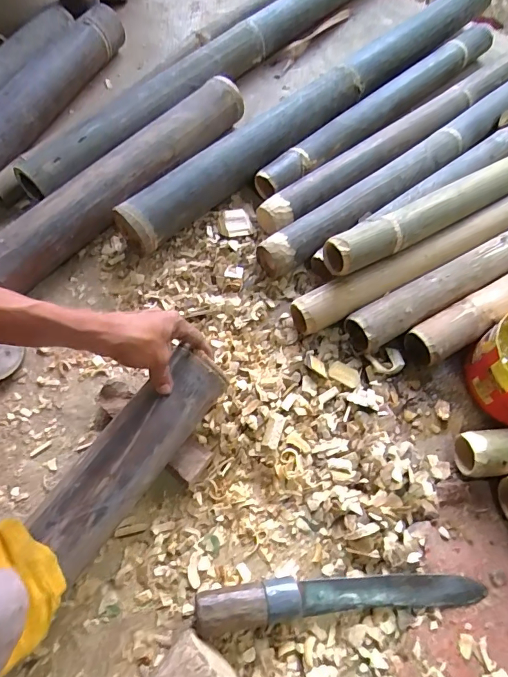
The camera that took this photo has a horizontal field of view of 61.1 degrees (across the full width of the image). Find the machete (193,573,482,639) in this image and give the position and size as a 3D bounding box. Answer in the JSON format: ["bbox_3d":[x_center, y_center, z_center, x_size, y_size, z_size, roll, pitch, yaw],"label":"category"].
[{"bbox_3d":[0.097,0.279,0.465,0.310,0.044,0.046,-5,66,-3],"label":"machete"}]

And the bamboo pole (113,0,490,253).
[{"bbox_3d":[0.118,-0.410,0.742,0.815,0.085,0.078,-39,72,-17],"label":"bamboo pole"}]

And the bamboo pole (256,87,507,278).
[{"bbox_3d":[0.255,-0.275,0.710,0.595,0.057,0.068,-34,71,-15],"label":"bamboo pole"}]

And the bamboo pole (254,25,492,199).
[{"bbox_3d":[0.242,-0.420,0.765,0.598,0.052,0.062,-38,72,-16],"label":"bamboo pole"}]

